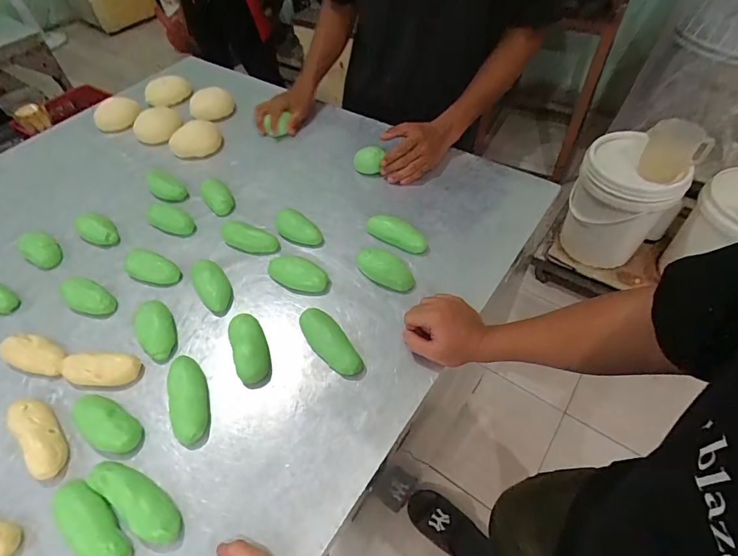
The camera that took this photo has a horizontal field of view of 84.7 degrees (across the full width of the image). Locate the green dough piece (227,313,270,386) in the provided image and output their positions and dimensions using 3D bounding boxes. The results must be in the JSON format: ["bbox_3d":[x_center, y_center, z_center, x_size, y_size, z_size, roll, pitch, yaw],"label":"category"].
[{"bbox_3d":[-0.168,0.099,0.570,0.045,0.030,0.103,-19,55,-11],"label":"green dough piece"}]

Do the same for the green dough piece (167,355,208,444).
[{"bbox_3d":[-0.236,0.153,0.529,0.045,0.029,0.122,-17,54,-10],"label":"green dough piece"}]

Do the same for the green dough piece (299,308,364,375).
[{"bbox_3d":[-0.056,0.090,0.565,0.045,0.028,0.112,-29,57,-17],"label":"green dough piece"}]

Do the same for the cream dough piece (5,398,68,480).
[{"bbox_3d":[-0.414,0.200,0.511,0.115,0.030,0.040,37,63,26],"label":"cream dough piece"}]

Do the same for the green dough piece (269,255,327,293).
[{"bbox_3d":[-0.112,-0.007,0.651,0.098,0.032,0.044,17,56,15],"label":"green dough piece"}]

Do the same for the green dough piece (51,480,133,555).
[{"bbox_3d":[-0.305,0.273,0.448,0.117,0.028,0.042,31,61,23],"label":"green dough piece"}]

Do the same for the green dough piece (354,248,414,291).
[{"bbox_3d":[0.026,-0.013,0.634,0.096,0.030,0.043,29,60,22],"label":"green dough piece"}]

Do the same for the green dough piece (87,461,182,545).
[{"bbox_3d":[-0.264,0.249,0.459,0.128,0.029,0.038,28,59,22],"label":"green dough piece"}]

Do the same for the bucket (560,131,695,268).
[{"bbox_3d":[0.840,-0.238,1.401,0.286,0.405,0.287,-2,52,3],"label":"bucket"}]

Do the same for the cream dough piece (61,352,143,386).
[{"bbox_3d":[-0.375,0.126,0.559,0.102,0.028,0.042,3,53,5],"label":"cream dough piece"}]

